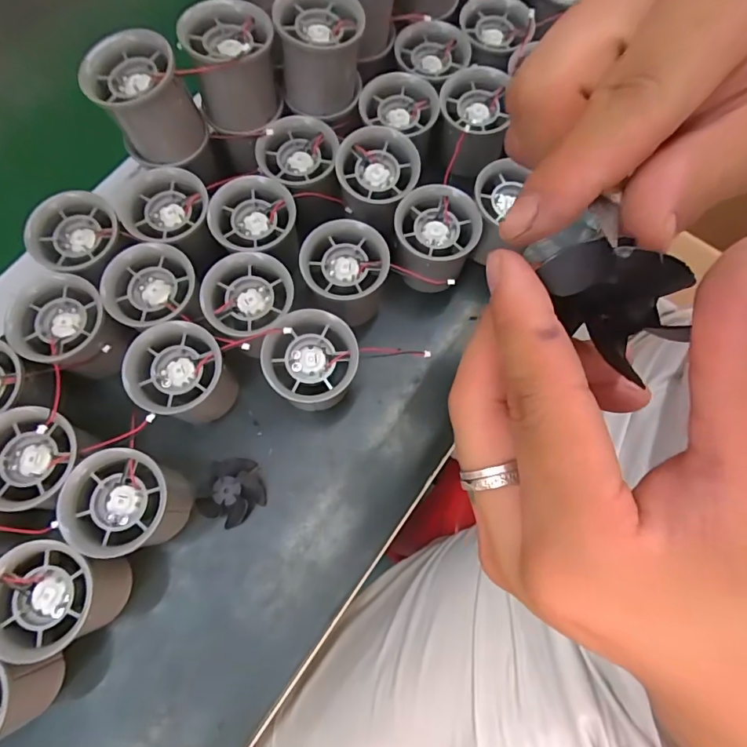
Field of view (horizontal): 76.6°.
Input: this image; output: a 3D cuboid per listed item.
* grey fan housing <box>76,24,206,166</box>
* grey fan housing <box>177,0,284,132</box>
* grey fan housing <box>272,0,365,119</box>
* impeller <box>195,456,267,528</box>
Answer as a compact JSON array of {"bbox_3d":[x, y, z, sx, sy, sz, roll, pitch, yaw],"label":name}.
[{"bbox_3d":[-0.142,-0.169,0.299,0.056,0.061,0.052,-28,75,-8],"label":"grey fan housing"},{"bbox_3d":[-0.090,-0.199,0.309,0.056,0.058,0.052,0,73,0],"label":"grey fan housing"},{"bbox_3d":[-0.035,-0.212,0.315,0.054,0.058,0.054,-9,73,-3],"label":"grey fan housing"},{"bbox_3d":[-0.091,0.075,0.301,0.040,0.013,0.039,0,73,0],"label":"impeller"}]

